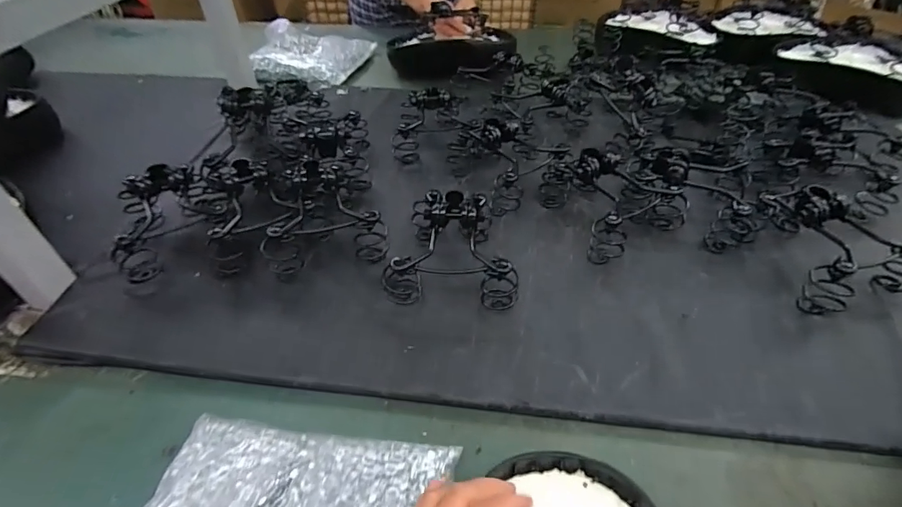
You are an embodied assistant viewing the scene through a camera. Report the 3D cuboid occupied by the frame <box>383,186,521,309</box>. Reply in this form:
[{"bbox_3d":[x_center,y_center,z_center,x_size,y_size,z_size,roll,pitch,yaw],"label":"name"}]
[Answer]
[{"bbox_3d":[0.003,-0.018,0.560,0.152,0.084,0.148,2,44,3],"label":"frame"}]

